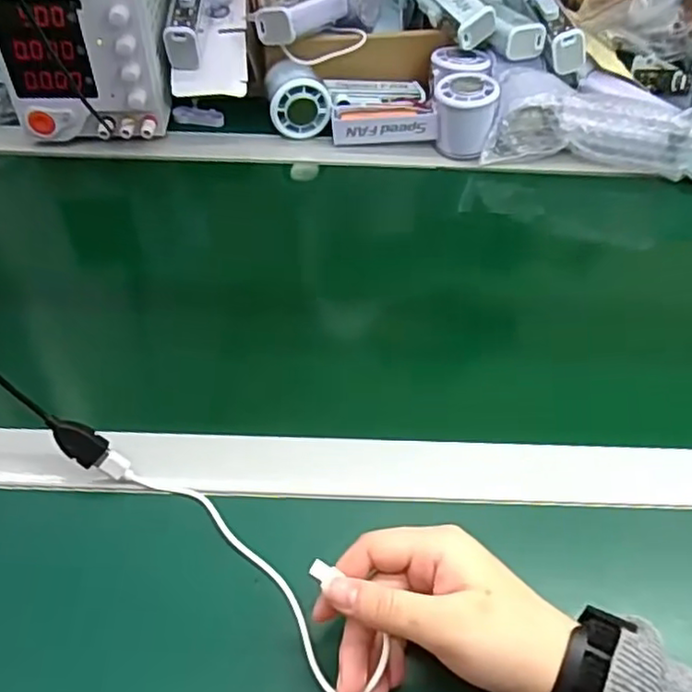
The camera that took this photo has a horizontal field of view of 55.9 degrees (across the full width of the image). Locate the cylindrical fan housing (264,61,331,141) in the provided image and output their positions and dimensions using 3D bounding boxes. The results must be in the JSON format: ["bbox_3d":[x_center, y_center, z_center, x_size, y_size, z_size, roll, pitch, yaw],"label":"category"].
[{"bbox_3d":[-0.045,-0.234,0.620,0.055,0.053,0.050,-2,49,2],"label":"cylindrical fan housing"}]

